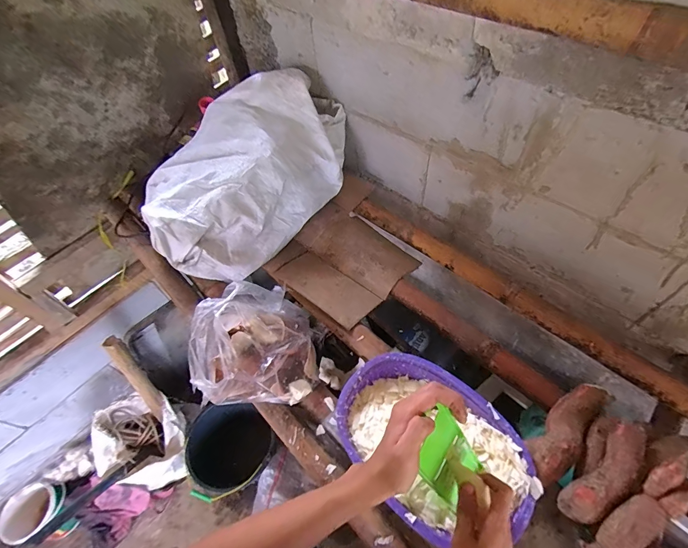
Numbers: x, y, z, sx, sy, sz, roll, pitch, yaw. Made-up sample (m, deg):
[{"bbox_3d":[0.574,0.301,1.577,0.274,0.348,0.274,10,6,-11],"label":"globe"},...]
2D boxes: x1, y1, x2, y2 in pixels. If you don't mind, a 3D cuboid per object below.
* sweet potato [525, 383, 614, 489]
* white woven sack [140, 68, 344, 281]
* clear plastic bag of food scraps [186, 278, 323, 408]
[{"bbox_3d":[0.364,0.253,0.570,0.197,0.044,0.064,-35,58,-19],"label":"sweet potato"},{"bbox_3d":[-0.249,-0.271,0.902,0.393,0.199,0.564,18,57,18],"label":"white woven sack"},{"bbox_3d":[-0.160,0.120,0.642,0.194,0.190,0.188,-7,53,0],"label":"clear plastic bag of food scraps"}]

